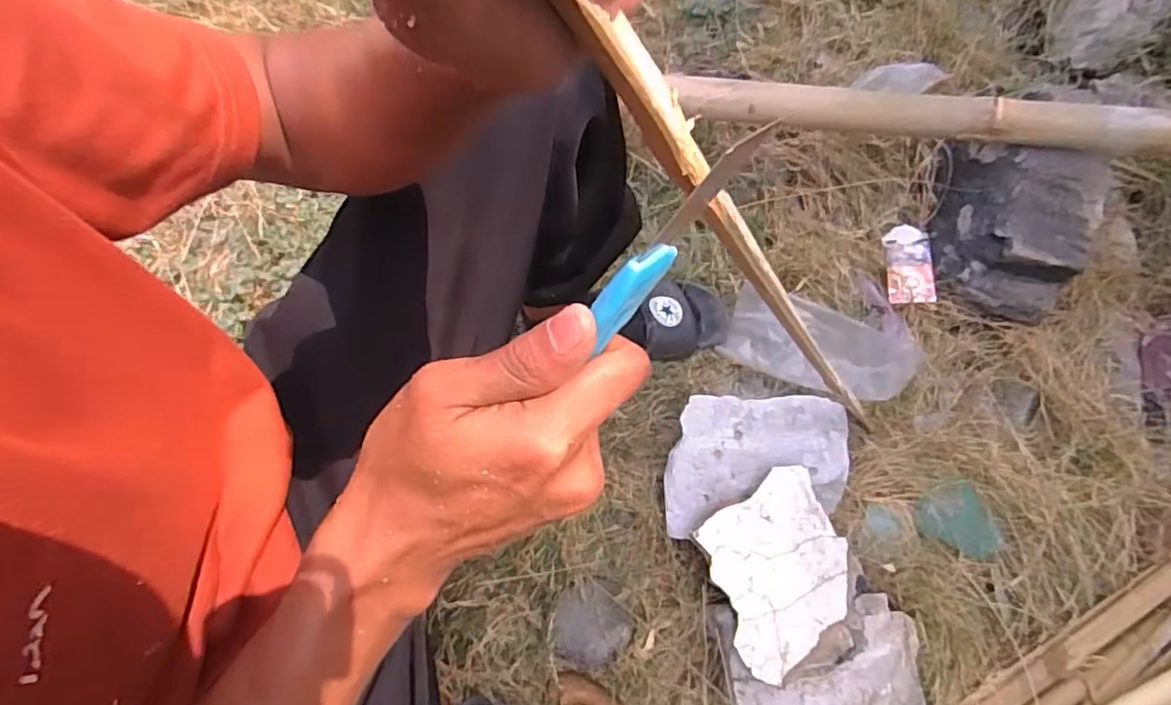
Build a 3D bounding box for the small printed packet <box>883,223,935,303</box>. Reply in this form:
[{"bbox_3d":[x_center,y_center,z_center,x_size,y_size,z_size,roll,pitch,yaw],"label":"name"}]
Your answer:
[{"bbox_3d":[0.399,-0.112,0.782,0.054,0.011,0.106,2,74,1],"label":"small printed packet"}]

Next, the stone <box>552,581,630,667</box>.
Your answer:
[{"bbox_3d":[0.001,0.293,0.681,0.078,0.021,0.077,0,74,1],"label":"stone"}]

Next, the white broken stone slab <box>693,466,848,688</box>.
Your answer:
[{"bbox_3d":[0.184,0.203,0.602,0.155,0.012,0.141,-35,77,-9],"label":"white broken stone slab"}]

